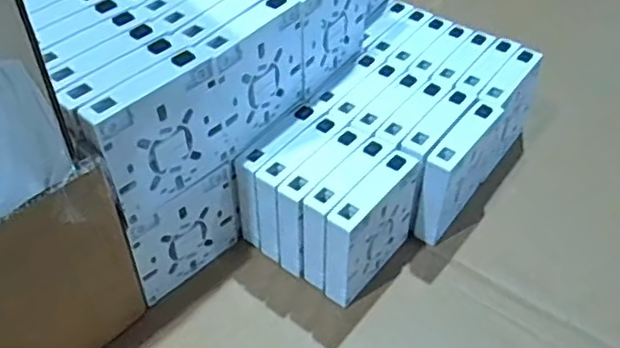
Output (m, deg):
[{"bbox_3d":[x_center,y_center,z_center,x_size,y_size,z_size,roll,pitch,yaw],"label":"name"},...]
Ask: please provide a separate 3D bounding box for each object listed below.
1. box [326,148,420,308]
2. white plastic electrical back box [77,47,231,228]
[{"bbox_3d":[0.045,0.040,0.464,0.023,0.083,0.086,30,52,26],"label":"box"},{"bbox_3d":[-0.095,-0.023,0.408,0.020,0.087,0.088,33,54,28],"label":"white plastic electrical back box"}]

